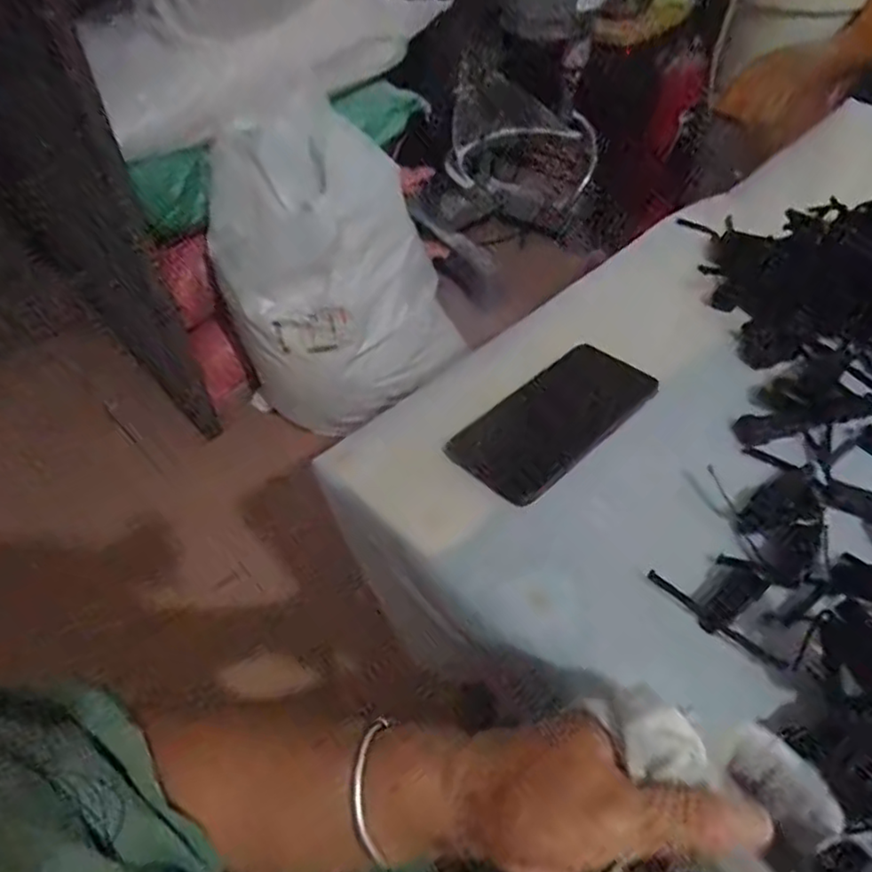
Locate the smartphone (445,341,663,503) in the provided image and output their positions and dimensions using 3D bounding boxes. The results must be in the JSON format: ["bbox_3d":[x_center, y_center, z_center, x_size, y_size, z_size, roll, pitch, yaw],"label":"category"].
[{"bbox_3d":[0.091,-0.014,0.508,0.173,0.011,0.078,-36,56,-27],"label":"smartphone"}]

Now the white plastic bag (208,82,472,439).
[{"bbox_3d":[-0.178,-0.268,1.157,0.353,0.444,0.251,-36,56,-27],"label":"white plastic bag"}]

